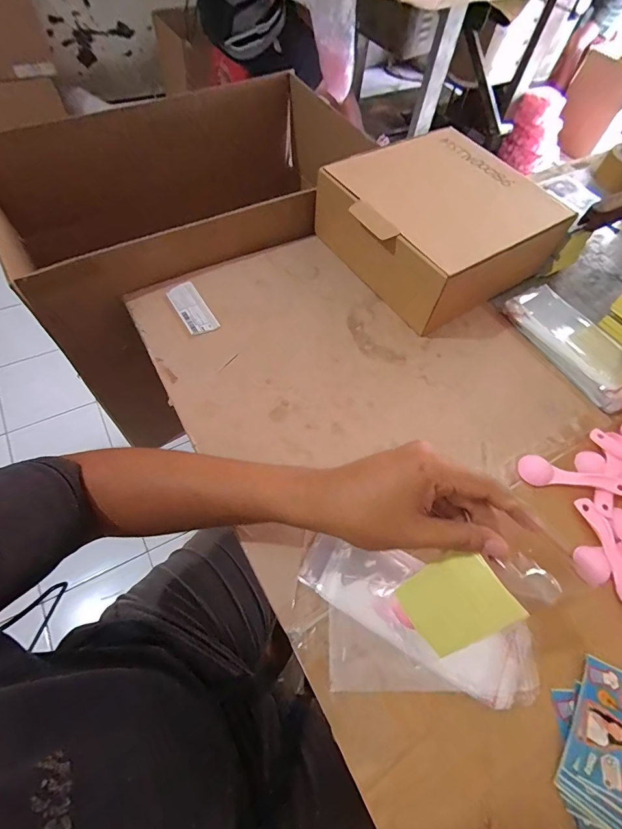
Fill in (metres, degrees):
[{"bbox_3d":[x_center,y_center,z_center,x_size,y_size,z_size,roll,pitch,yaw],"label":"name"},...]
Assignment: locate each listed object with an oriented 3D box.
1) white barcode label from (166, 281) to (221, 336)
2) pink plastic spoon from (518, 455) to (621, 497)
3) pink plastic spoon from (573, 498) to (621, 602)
[{"bbox_3d":[-0.159,-0.144,0.524,0.038,0.009,0.088,-28,67,-20],"label":"white barcode label"},{"bbox_3d":[0.288,0.072,0.431,0.110,0.015,0.033,21,61,6],"label":"pink plastic spoon"},{"bbox_3d":[0.304,0.139,0.396,0.029,0.012,0.110,-9,62,-11],"label":"pink plastic spoon"}]

